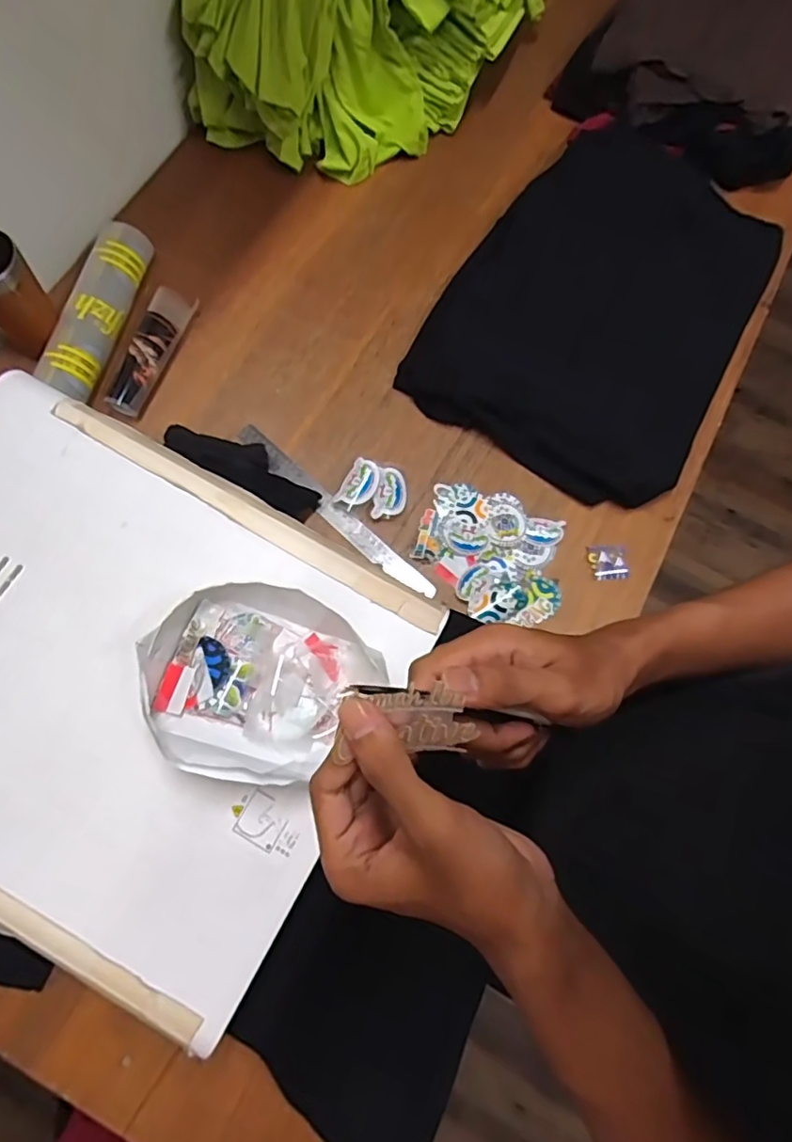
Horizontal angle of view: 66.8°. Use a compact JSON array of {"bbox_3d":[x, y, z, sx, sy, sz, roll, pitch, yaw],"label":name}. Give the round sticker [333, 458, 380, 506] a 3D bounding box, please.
[{"bbox_3d":[-0.044,-0.106,0.737,0.040,0.009,0.061,27,83,4],"label":"round sticker"}]

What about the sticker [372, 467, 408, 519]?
[{"bbox_3d":[-0.006,-0.095,0.742,0.038,0.005,0.064,12,84,-4],"label":"sticker"}]

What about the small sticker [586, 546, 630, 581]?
[{"bbox_3d":[0.265,-0.011,0.750,0.050,0.010,0.044,-2,81,-2],"label":"small sticker"}]

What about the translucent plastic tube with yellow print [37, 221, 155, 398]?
[{"bbox_3d":[-0.384,-0.335,0.769,0.064,0.049,0.246,13,73,3],"label":"translucent plastic tube with yellow print"}]

